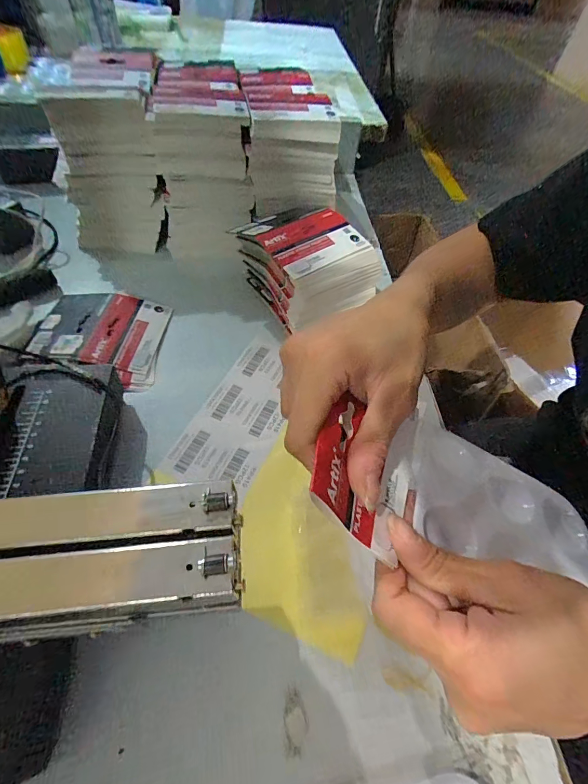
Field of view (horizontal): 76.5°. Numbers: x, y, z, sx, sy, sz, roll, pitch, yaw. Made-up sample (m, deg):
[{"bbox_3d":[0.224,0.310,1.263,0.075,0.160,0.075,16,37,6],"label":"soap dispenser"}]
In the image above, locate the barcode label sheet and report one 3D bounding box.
[{"bbox_3d":[-0.047,0.011,0.365,0.094,0.006,0.181,20,54,9],"label":"barcode label sheet"}]

